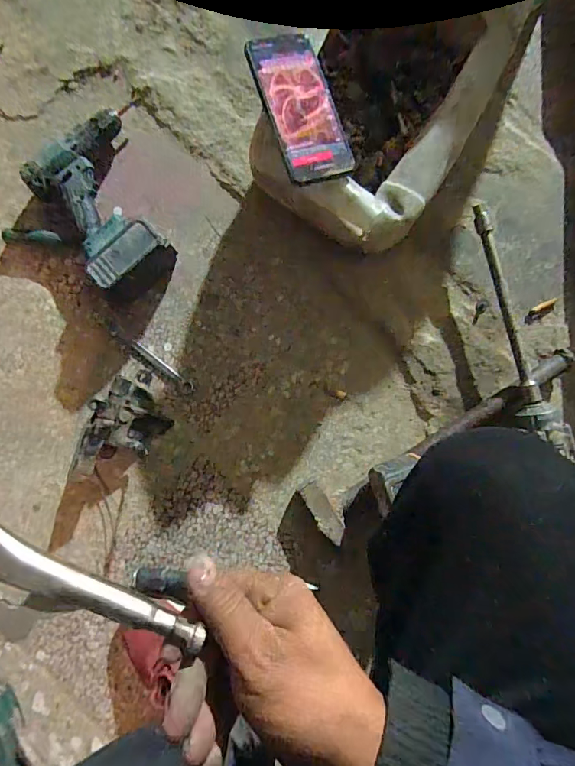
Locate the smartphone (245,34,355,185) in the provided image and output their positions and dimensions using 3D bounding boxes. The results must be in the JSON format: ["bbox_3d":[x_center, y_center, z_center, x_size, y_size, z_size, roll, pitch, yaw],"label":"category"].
[{"bbox_3d":[0.014,-0.295,0.469,0.078,0.006,0.159,-18,88,-15],"label":"smartphone"}]

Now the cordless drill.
[{"bbox_3d":[-0.248,-0.254,0.614,0.161,0.075,0.226,-37,88,0],"label":"cordless drill"}]

